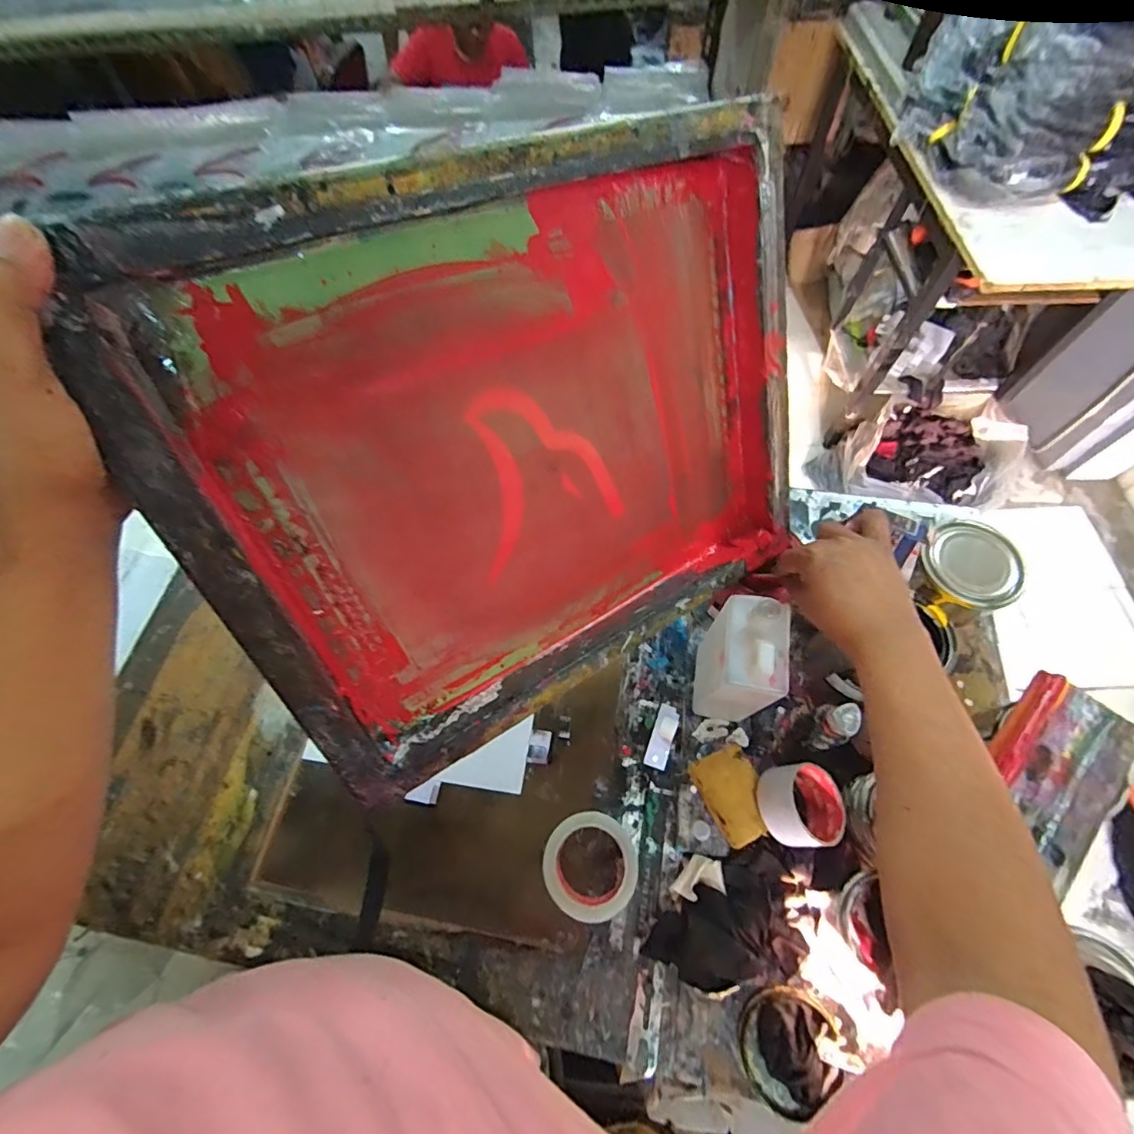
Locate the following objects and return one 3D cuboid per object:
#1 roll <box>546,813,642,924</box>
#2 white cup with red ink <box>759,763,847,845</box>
[{"bbox_3d":[0.028,0.341,0.569,0.101,0.054,0.102,-1,65,3],"label":"roll"},{"bbox_3d":[0.260,0.265,0.551,0.083,0.051,0.083,13,58,-22],"label":"white cup with red ink"}]

